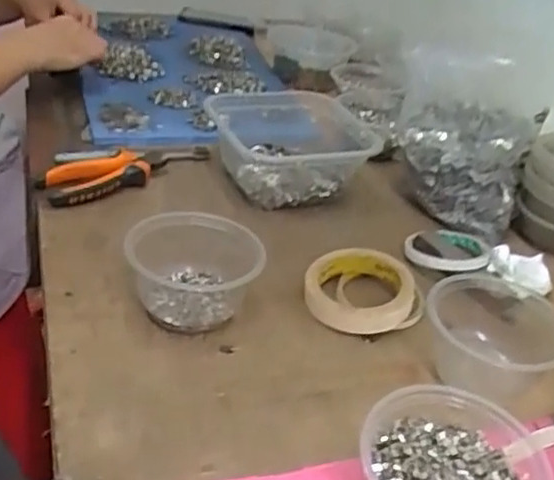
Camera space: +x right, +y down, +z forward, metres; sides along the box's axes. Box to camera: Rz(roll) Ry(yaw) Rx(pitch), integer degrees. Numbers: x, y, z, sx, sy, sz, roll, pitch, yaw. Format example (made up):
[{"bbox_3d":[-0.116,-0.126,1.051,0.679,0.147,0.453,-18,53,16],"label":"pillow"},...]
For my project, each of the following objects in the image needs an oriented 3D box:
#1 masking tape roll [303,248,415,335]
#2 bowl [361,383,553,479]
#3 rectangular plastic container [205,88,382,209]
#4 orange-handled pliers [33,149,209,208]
[{"bbox_3d":[0.076,0.046,0.628,0.096,0.035,0.096,4,33,-3],"label":"masking tape roll"},{"bbox_3d":[0.112,0.152,0.428,0.106,0.060,0.115,7,33,-4],"label":"bowl"},{"bbox_3d":[0.025,-0.117,0.819,0.207,0.073,0.192,-1,34,-11],"label":"rectangular plastic container"},{"bbox_3d":[-0.163,-0.079,0.771,0.213,0.033,0.057,-22,42,-36],"label":"orange-handled pliers"}]

